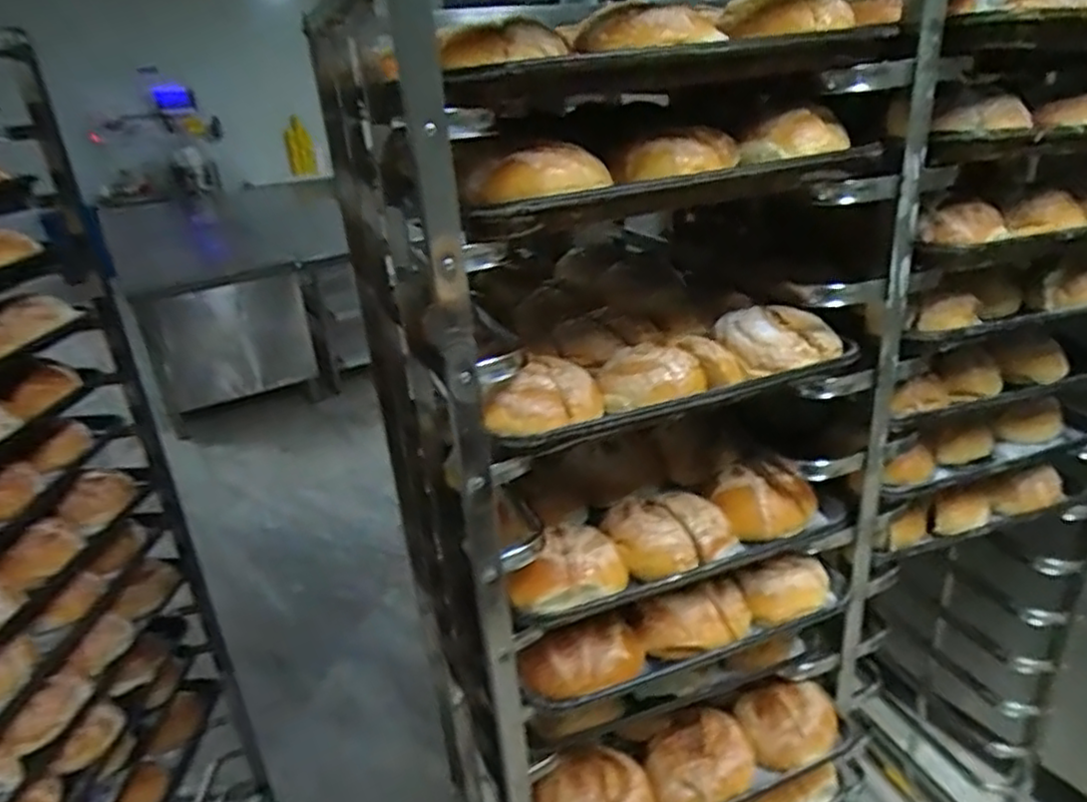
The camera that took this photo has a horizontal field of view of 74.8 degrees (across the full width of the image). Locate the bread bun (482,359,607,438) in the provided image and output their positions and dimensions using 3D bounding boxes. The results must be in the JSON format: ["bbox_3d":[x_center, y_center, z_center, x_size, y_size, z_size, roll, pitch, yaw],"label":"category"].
[{"bbox_3d":[-0.001,-0.006,0.640,0.105,0.046,0.073,-8,26,-1],"label":"bread bun"}]

